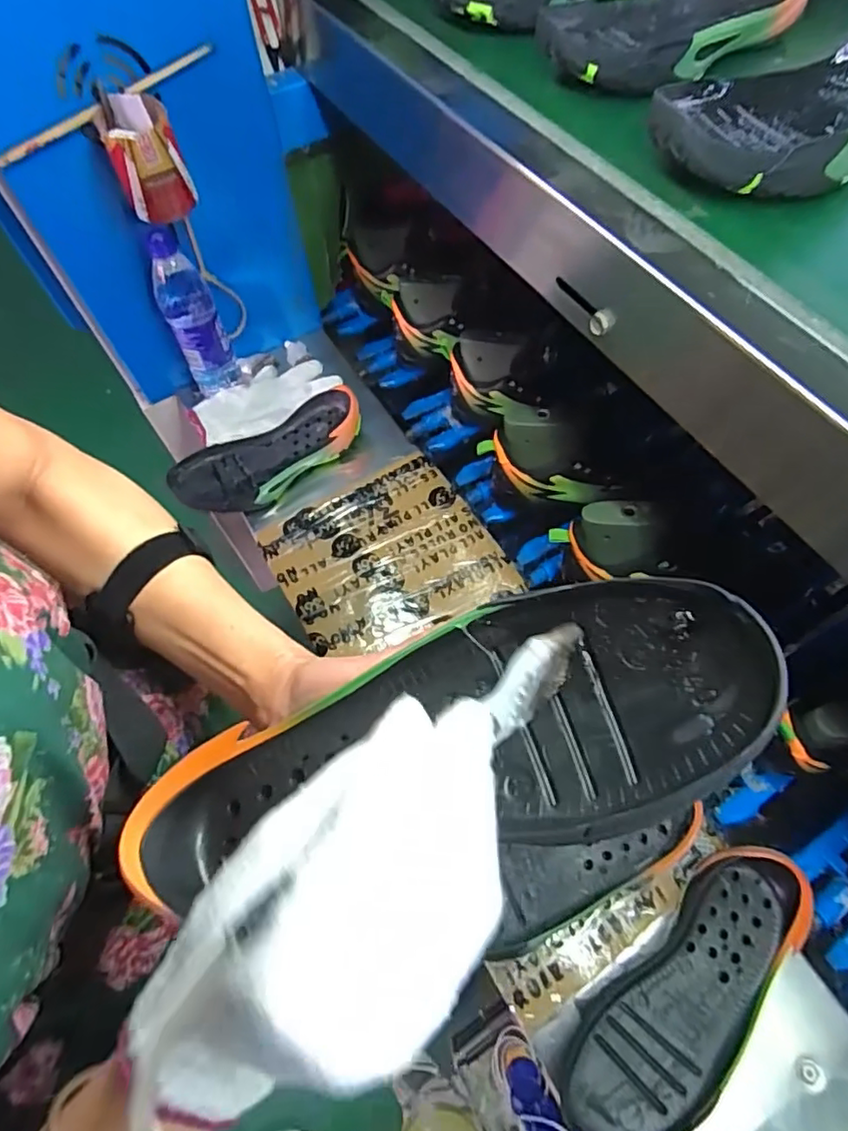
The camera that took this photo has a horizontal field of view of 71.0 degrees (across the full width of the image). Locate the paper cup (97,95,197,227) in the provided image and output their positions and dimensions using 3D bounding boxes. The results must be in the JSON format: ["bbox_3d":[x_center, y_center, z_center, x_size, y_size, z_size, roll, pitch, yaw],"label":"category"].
[{"bbox_3d":[-0.273,-0.398,0.585,0.065,0.091,0.061,-26,63,-14],"label":"paper cup"}]

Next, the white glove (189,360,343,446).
[{"bbox_3d":[-0.217,-0.226,0.814,0.197,0.038,0.112,-41,68,-20],"label":"white glove"}]

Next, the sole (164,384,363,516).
[{"bbox_3d":[-0.193,-0.140,0.750,0.250,0.052,0.100,-29,64,-15],"label":"sole"}]

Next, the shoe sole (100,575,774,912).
[{"bbox_3d":[-0.002,0.074,0.258,0.274,0.043,0.100,-17,59,16],"label":"shoe sole"}]

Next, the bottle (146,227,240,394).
[{"bbox_3d":[-0.285,-0.301,0.741,0.063,0.210,0.053,-23,63,-12],"label":"bottle"}]

